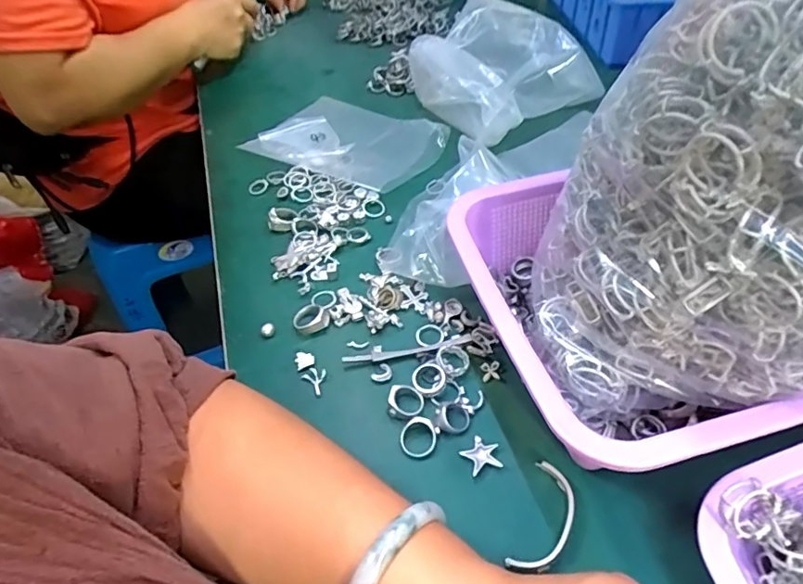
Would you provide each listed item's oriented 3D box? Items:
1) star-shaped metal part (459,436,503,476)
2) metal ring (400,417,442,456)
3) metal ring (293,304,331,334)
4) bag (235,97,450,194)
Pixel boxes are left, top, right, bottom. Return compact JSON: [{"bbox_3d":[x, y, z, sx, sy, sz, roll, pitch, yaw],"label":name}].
[{"bbox_3d":[0.051,0.103,0.328,0.023,0.004,0.022,-25,51,-18],"label":"star-shaped metal part"},{"bbox_3d":[0.011,0.093,0.335,0.024,0.007,0.024,-2,48,3],"label":"metal ring"},{"bbox_3d":[-0.072,0.021,0.410,0.026,0.008,0.027,-2,48,3],"label":"metal ring"},{"bbox_3d":[-0.060,-0.172,0.582,0.200,0.030,0.154,29,56,27],"label":"bag"}]

